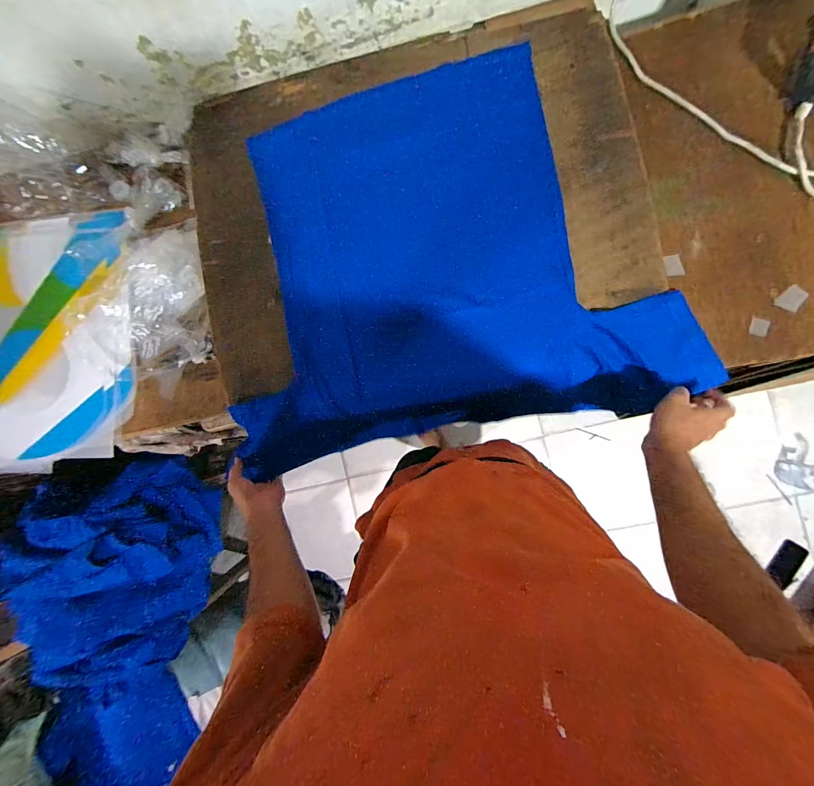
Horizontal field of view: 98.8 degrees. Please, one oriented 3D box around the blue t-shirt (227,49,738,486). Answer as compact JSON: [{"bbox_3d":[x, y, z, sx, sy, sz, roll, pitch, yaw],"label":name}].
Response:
[{"bbox_3d":[0.043,-0.234,0.640,0.752,0.101,0.628,-12,87,8],"label":"blue t-shirt"}]

